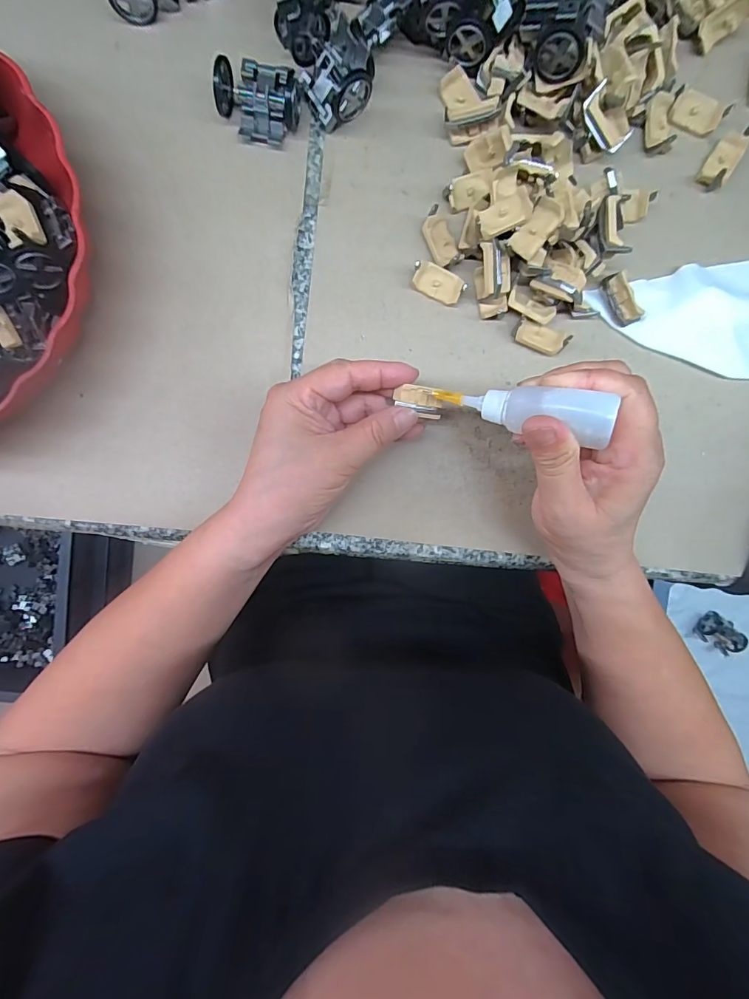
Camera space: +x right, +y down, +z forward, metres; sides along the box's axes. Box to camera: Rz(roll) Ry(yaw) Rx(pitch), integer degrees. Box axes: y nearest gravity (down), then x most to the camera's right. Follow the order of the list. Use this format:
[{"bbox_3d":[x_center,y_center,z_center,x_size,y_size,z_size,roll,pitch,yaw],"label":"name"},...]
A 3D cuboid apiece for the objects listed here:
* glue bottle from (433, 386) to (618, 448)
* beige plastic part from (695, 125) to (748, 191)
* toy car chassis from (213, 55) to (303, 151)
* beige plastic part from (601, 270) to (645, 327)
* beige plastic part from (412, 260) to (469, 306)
[{"bbox_3d":[0.072,-0.046,0.219,0.088,0.017,0.020,17,91,35],"label":"glue bottle"},{"bbox_3d":[0.231,-0.224,0.283,0.018,0.015,0.036,32,90,-2],"label":"beige plastic part"},{"bbox_3d":[-0.071,-0.250,0.267,0.046,0.024,0.042,15,91,-2],"label":"toy car chassis"},{"bbox_3d":[0.161,-0.131,0.280,0.010,0.014,0.034,-31,92,-1],"label":"beige plastic part"},{"bbox_3d":[0.042,-0.141,0.280,0.035,0.012,0.018,25,91,-2],"label":"beige plastic part"}]

